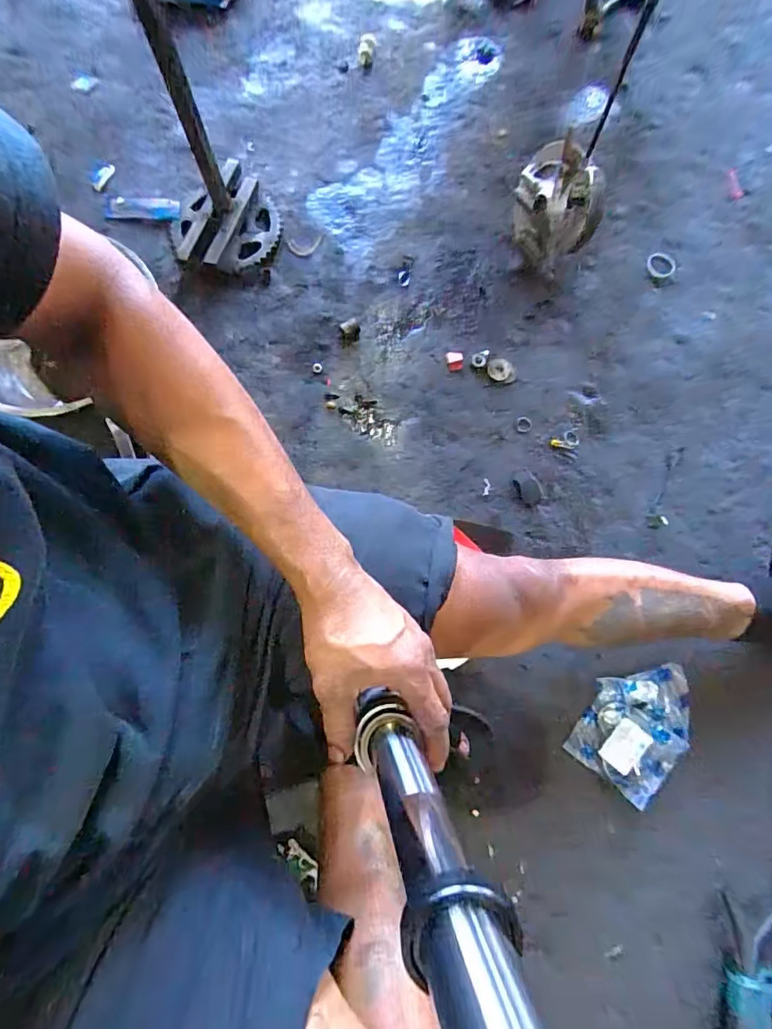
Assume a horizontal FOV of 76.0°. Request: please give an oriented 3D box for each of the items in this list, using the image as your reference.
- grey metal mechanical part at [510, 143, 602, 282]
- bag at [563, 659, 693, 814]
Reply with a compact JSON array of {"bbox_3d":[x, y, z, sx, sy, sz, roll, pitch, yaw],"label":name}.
[{"bbox_3d":[0.249,-0.446,0.729,0.133,0.144,0.127,21,79,4],"label":"grey metal mechanical part"},{"bbox_3d":[0.323,0.267,0.636,0.114,0.035,0.164,38,81,7],"label":"bag"}]

